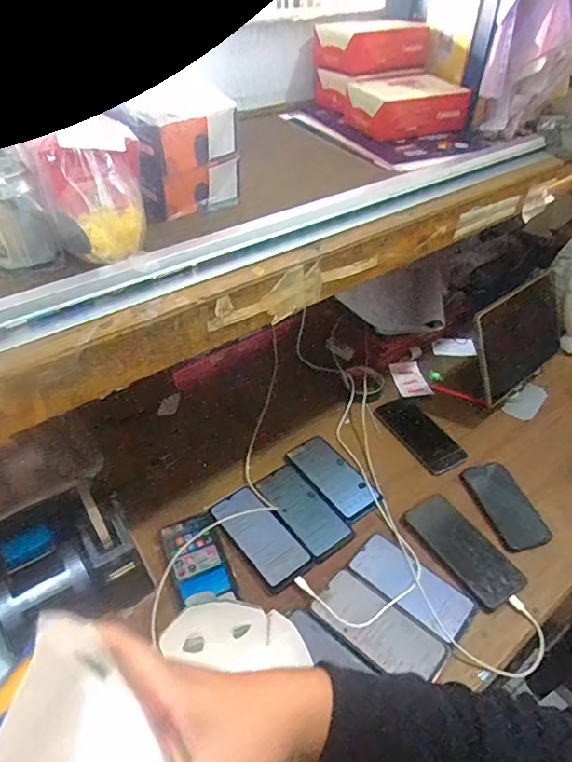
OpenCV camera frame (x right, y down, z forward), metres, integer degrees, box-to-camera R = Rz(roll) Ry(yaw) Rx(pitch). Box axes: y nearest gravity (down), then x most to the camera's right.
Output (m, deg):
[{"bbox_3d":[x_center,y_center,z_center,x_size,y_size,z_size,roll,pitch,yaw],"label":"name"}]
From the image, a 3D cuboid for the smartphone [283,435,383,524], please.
[{"bbox_3d":[0.075,0.151,0.839,0.081,0.007,0.164,-27,48,-29],"label":"smartphone"}]

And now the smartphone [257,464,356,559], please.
[{"bbox_3d":[0.025,0.189,0.787,0.075,0.005,0.162,-25,47,-28],"label":"smartphone"}]

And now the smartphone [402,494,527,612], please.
[{"bbox_3d":[0.250,0.235,0.749,0.078,0.014,0.171,-21,45,-24],"label":"smartphone"}]

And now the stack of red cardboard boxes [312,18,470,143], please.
[{"bbox_3d":[0.174,-0.509,0.889,0.171,0.123,0.229,-18,44,-21],"label":"stack of red cardboard boxes"}]

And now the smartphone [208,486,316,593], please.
[{"bbox_3d":[-0.036,0.220,0.753,0.072,0.010,0.163,-26,48,-29],"label":"smartphone"}]

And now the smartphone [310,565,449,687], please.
[{"bbox_3d":[0.117,0.309,0.666,0.161,0.004,0.080,31,48,30],"label":"smartphone"}]

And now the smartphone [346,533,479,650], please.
[{"bbox_3d":[0.169,0.270,0.707,0.162,0.004,0.076,32,49,31],"label":"smartphone"}]

